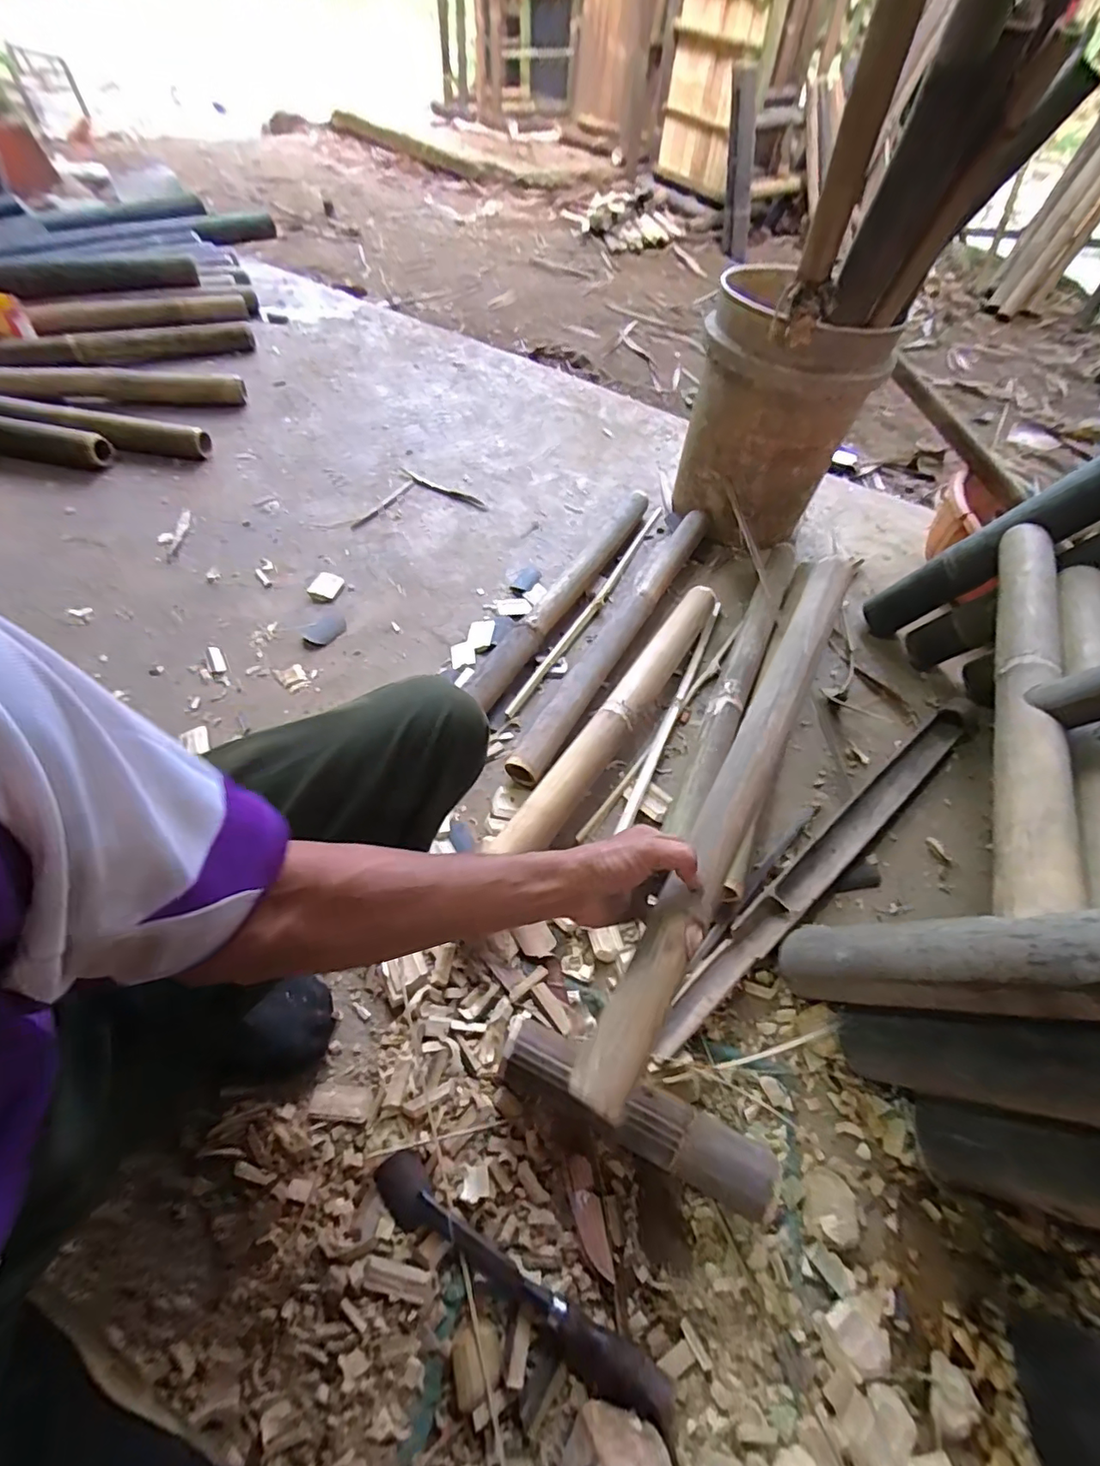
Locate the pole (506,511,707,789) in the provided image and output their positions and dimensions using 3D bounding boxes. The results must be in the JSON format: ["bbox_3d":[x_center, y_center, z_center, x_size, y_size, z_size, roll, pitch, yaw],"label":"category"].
[{"bbox_3d":[0.117,-0.167,0.890,0.055,0.049,0.640,26,58,14],"label":"pole"}]

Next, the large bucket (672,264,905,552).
[{"bbox_3d":[0.386,-0.552,0.989,0.276,0.370,0.274,20,57,10],"label":"large bucket"}]

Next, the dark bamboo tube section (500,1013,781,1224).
[{"bbox_3d":[0.076,0.356,0.516,0.259,0.062,0.059,25,58,13],"label":"dark bamboo tube section"}]

